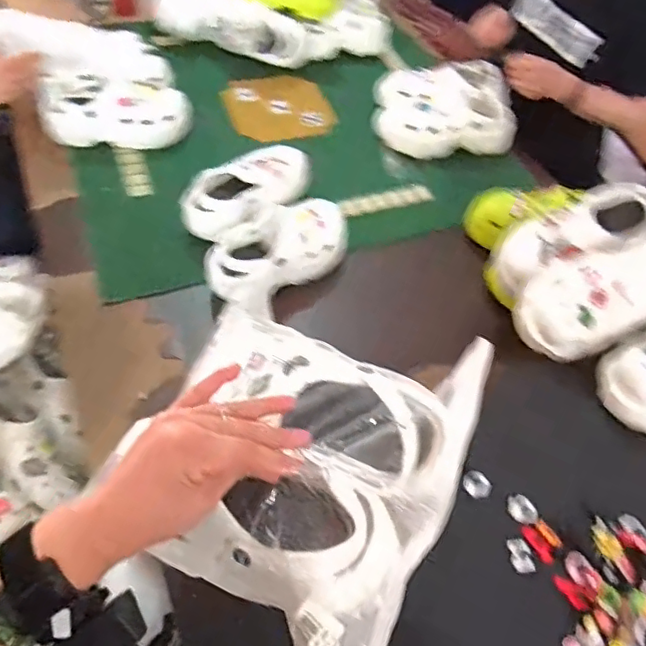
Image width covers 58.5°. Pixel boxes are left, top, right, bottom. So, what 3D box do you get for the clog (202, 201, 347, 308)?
[{"bbox_3d":[-0.066,-0.124,0.943,0.255,0.086,0.109,-33,62,-25],"label":"clog"}]

